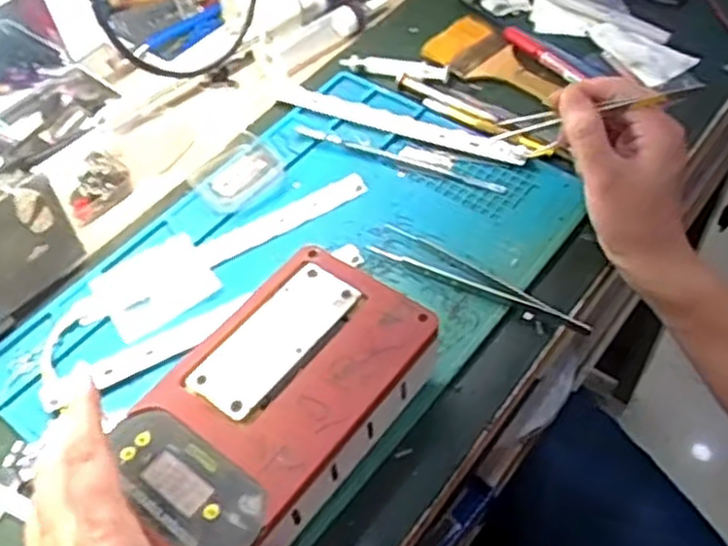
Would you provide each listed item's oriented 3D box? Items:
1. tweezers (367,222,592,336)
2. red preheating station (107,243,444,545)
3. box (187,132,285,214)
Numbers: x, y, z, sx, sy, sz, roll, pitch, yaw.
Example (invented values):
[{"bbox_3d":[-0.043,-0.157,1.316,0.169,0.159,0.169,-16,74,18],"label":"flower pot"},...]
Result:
[{"bbox_3d":[0.072,0.003,0.492,0.154,0.009,0.027,29,59,24],"label":"tweezers"},{"bbox_3d":[-0.050,0.072,0.406,0.103,0.048,0.181,33,59,24],"label":"red preheating station"},{"bbox_3d":[-0.097,-0.078,0.571,0.058,0.017,0.064,33,61,27],"label":"box"}]

